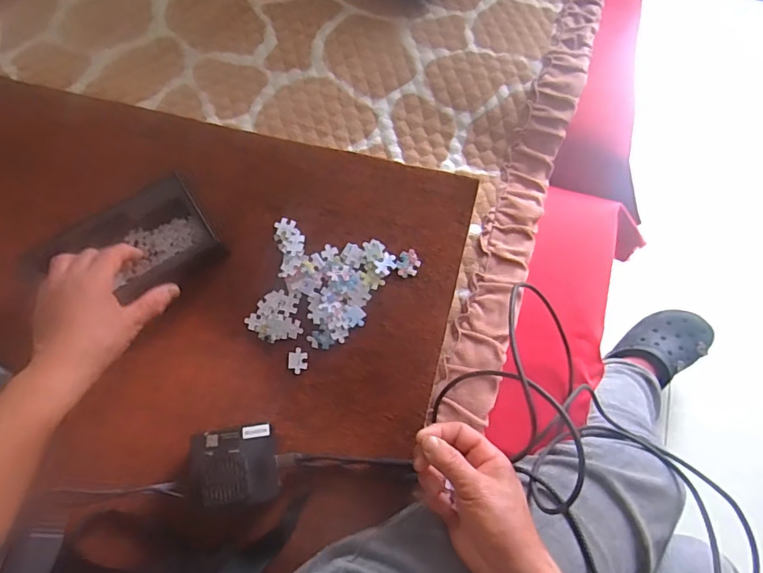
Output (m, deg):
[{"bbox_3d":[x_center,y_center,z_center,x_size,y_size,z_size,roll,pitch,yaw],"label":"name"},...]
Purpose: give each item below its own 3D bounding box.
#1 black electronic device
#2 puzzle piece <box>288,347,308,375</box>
[{"bbox_3d":[-0.143,0.176,0.462,0.078,0.051,0.071,-7,70,-4],"label":"black electronic device"},{"bbox_3d":[-0.093,0.082,0.521,0.022,0.004,0.028,3,70,0],"label":"puzzle piece"}]

